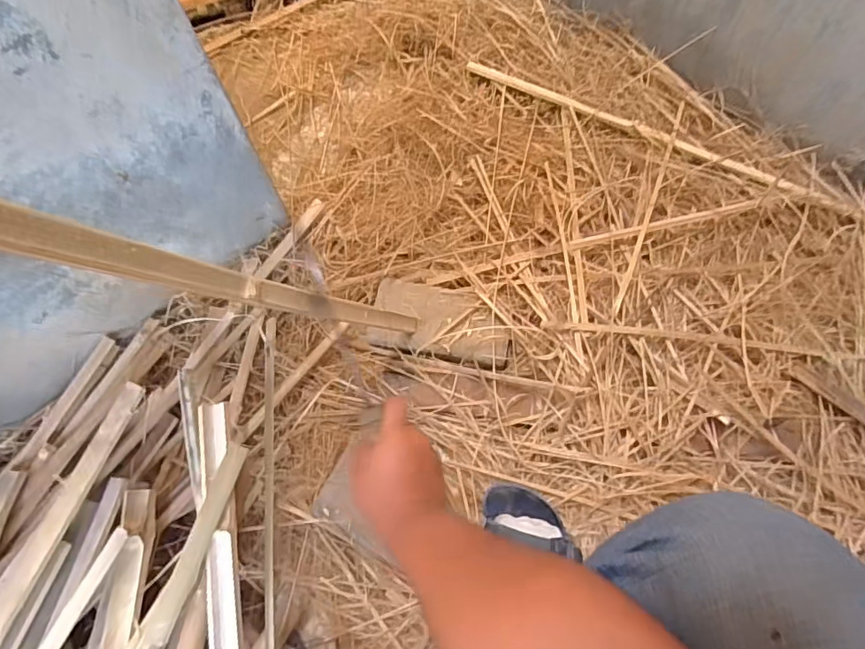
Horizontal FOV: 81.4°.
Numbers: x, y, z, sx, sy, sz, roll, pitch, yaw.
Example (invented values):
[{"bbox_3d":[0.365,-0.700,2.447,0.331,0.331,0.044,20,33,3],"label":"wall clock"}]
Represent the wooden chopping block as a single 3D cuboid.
[{"bbox_3d":[0.015,-0.004,0.752,0.208,0.037,0.110,12,67,6],"label":"wooden chopping block"}]

